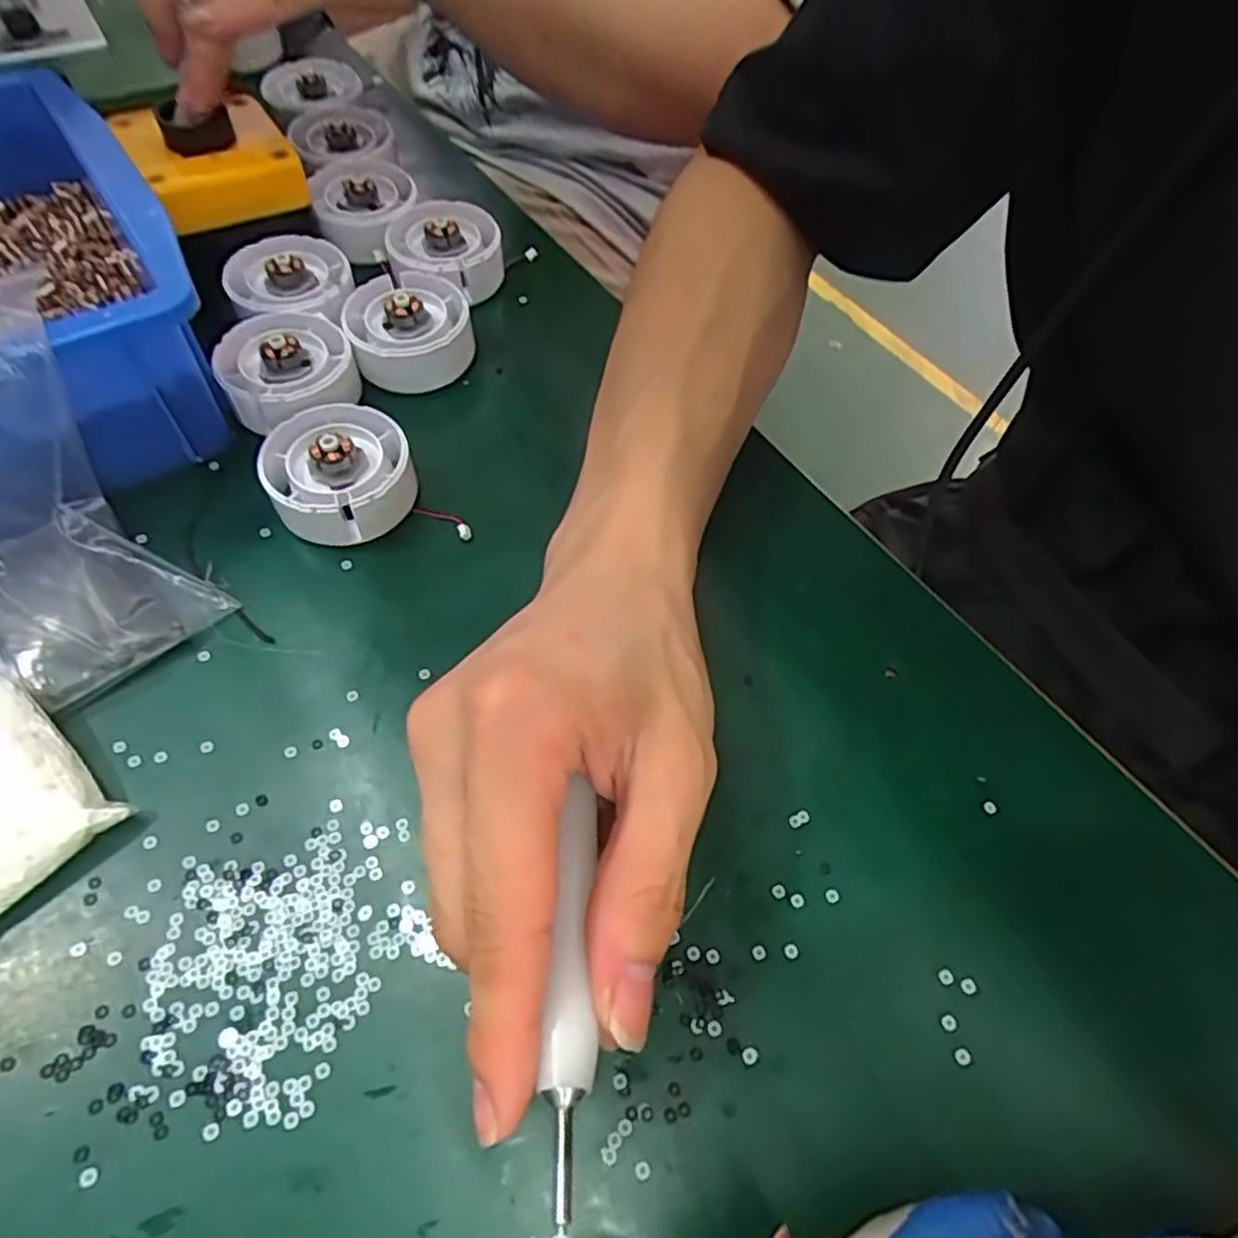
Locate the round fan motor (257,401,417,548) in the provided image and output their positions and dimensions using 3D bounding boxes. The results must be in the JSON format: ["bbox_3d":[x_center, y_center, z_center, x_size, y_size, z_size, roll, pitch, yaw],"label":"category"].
[{"bbox_3d":[-0.107,-0.056,0.281,0.051,0.030,0.053,2,58,-3],"label":"round fan motor"}]

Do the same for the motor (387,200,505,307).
[{"bbox_3d":[-0.083,-0.179,0.354,0.052,0.020,0.048,2,58,-3],"label":"motor"}]

